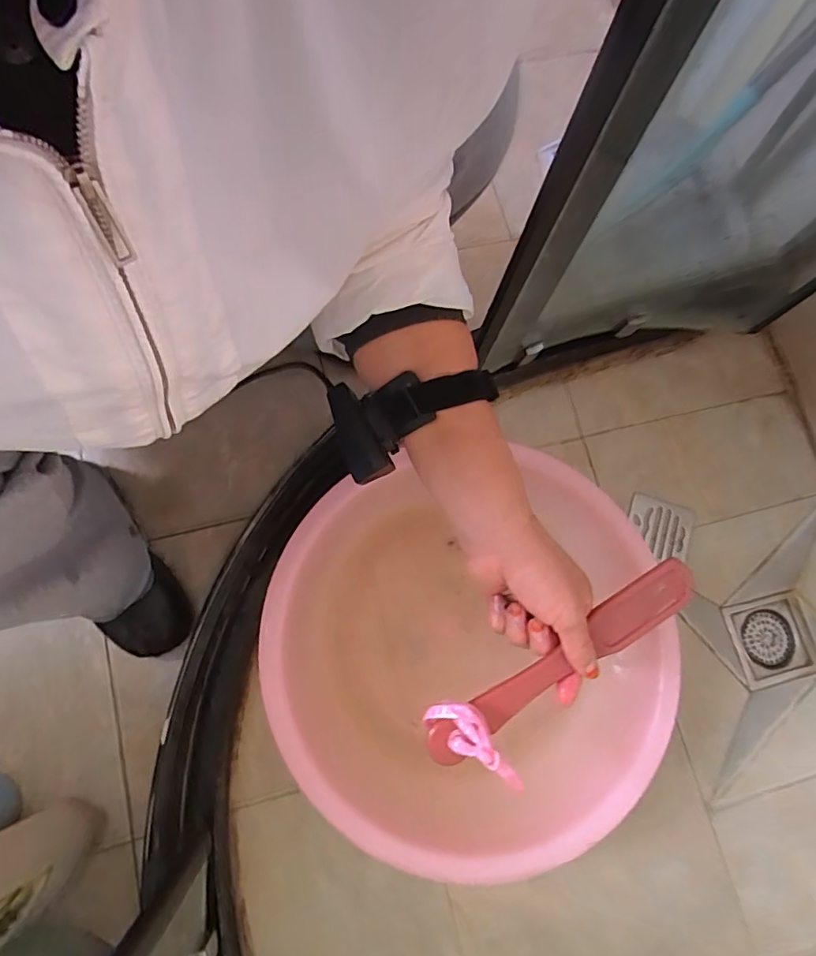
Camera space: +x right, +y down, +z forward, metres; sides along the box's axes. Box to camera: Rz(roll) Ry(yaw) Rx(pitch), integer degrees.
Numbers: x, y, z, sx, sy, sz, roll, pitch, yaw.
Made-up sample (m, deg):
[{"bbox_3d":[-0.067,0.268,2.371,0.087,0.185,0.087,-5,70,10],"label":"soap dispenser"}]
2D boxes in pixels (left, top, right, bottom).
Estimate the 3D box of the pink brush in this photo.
[{"bbox_3d":[0.109,0.127,0.371,0.219,0.018,0.034,-29,78,-8],"label":"pink brush"}]

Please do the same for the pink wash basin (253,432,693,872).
[{"bbox_3d":[0.055,0.186,0.548,0.369,0.134,0.348,0,75,-1],"label":"pink wash basin"}]

